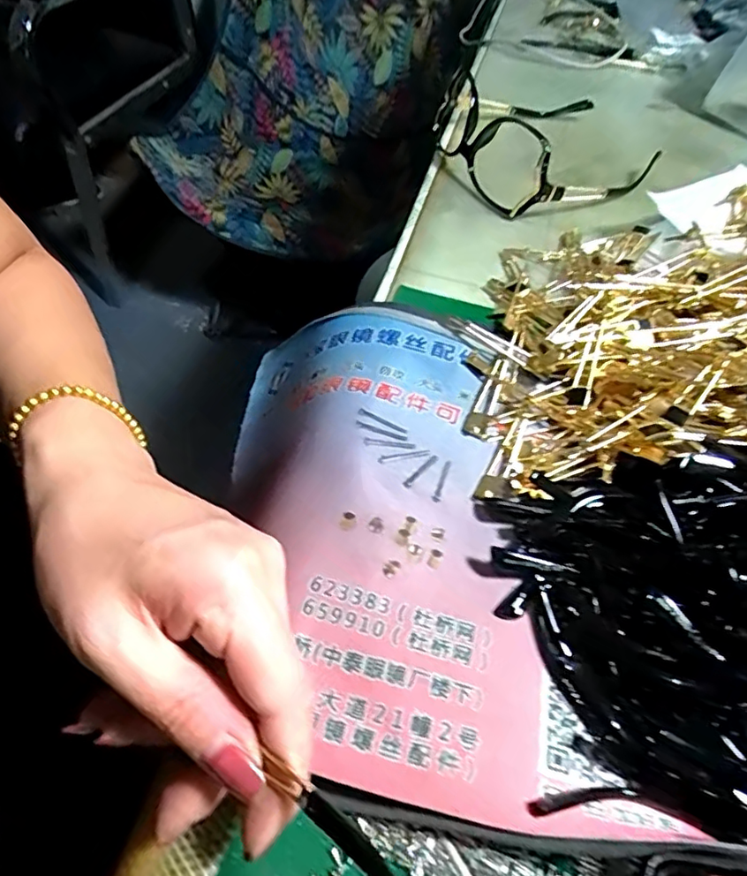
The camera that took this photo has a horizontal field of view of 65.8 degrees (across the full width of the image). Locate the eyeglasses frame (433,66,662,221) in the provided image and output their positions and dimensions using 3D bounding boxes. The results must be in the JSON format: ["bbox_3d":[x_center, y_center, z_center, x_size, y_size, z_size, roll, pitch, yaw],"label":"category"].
[{"bbox_3d":[0.130,-0.238,0.443,0.140,0.052,0.154,-19,59,-18],"label":"eyeglasses frame"}]

